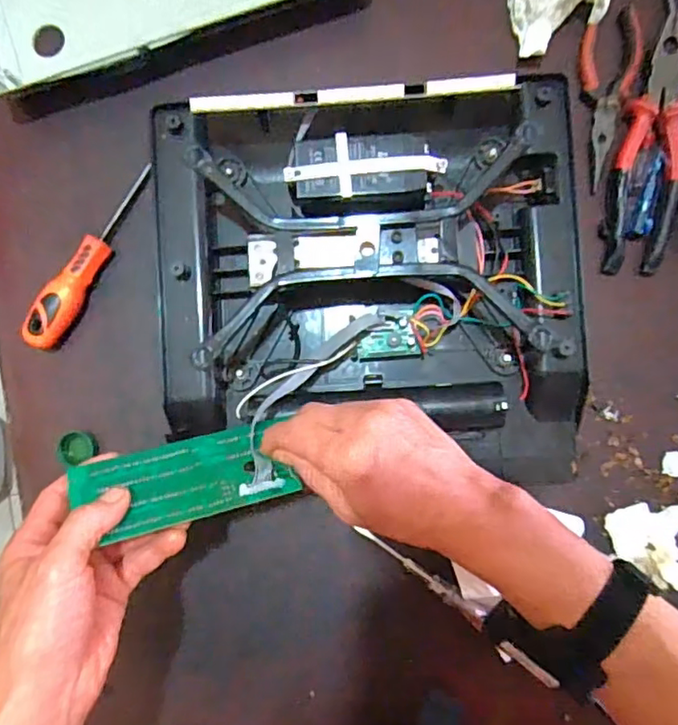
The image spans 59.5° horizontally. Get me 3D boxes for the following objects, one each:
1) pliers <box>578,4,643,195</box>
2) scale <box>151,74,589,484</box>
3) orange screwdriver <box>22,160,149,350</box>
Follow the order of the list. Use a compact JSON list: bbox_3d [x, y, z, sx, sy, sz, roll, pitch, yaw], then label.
[{"bbox_3d":[0.226,-0.228,0.508,0.047,0.016,0.156,8,89,2],"label":"pliers"},{"bbox_3d":[0.023,-0.056,0.480,0.334,0.098,0.317,-3,88,1],"label":"scale"},{"bbox_3d":[-0.219,-0.094,0.510,0.030,0.030,0.176,29,89,2],"label":"orange screwdriver"}]

